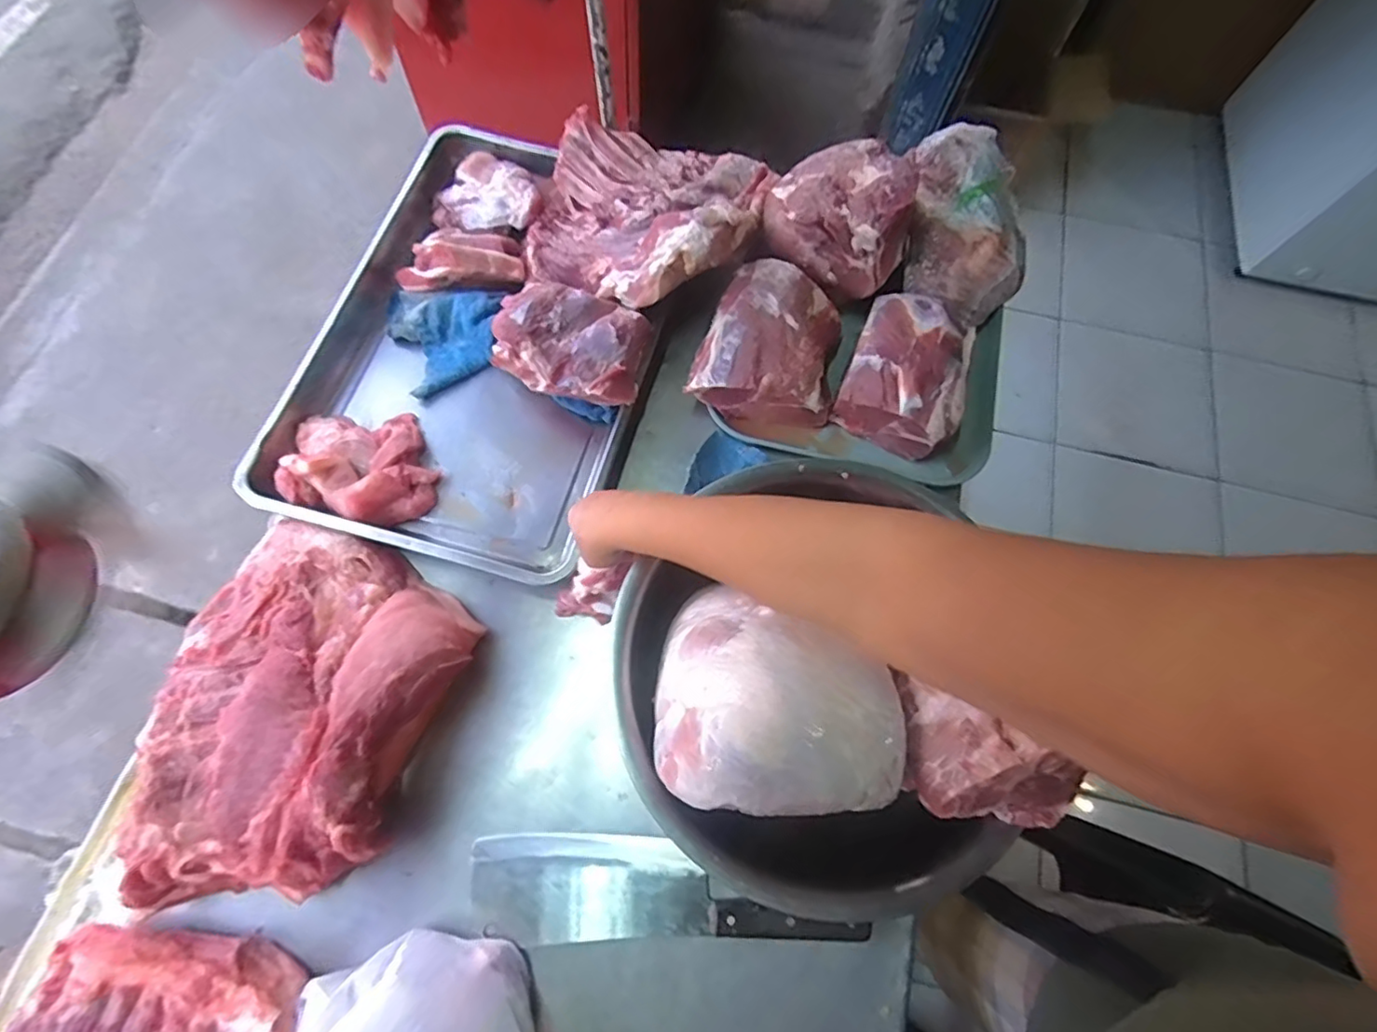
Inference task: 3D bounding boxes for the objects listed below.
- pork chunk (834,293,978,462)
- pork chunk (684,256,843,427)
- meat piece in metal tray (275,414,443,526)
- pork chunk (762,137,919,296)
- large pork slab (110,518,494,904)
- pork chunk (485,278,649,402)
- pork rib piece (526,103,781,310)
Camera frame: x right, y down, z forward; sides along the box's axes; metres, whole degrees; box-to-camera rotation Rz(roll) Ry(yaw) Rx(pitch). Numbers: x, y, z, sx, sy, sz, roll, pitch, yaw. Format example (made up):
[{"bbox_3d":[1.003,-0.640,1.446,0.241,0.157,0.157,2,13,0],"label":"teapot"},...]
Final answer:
[{"bbox_3d":[0.258,-0.168,0.696,0.133,0.079,0.168,23,70,6],"label":"pork chunk"},{"bbox_3d":[0.097,-0.207,0.706,0.163,0.096,0.168,9,69,1],"label":"pork chunk"},{"bbox_3d":[-0.372,-0.056,0.673,0.160,0.043,0.139,-3,69,-3],"label":"meat piece in metal tray"},{"bbox_3d":[0.185,-0.372,0.713,0.173,0.093,0.170,17,69,4],"label":"pork chunk"},{"bbox_3d":[-0.373,0.188,0.561,0.253,0.074,0.350,16,69,4],"label":"large pork slab"},{"bbox_3d":[-0.133,-0.204,0.680,0.162,0.060,0.121,17,69,4],"label":"pork chunk"},{"bbox_3d":[-0.056,-0.374,0.716,0.279,0.107,0.242,18,69,4],"label":"pork rib piece"}]

